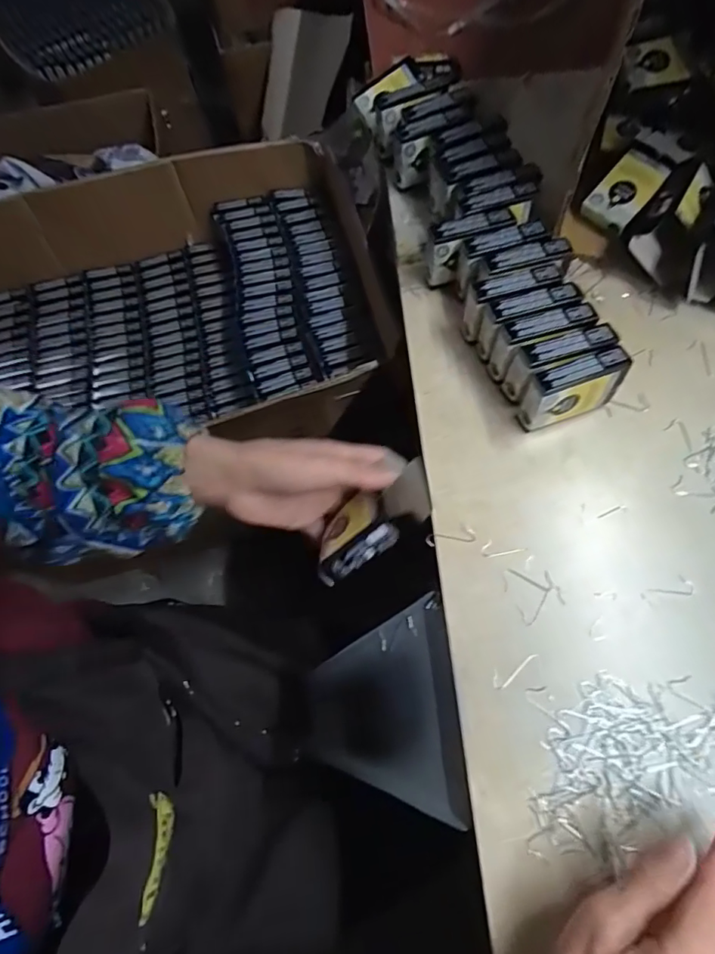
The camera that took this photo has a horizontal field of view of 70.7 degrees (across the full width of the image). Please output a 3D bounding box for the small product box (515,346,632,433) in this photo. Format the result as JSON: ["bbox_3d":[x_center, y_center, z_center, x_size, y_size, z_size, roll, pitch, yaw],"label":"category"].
[{"bbox_3d":[0.164,-0.066,0.388,0.074,0.058,0.024,-17,67,-4],"label":"small product box"}]

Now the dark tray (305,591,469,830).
[{"bbox_3d":[0.016,0.180,0.395,0.148,0.022,0.134,-24,58,37],"label":"dark tray"}]

